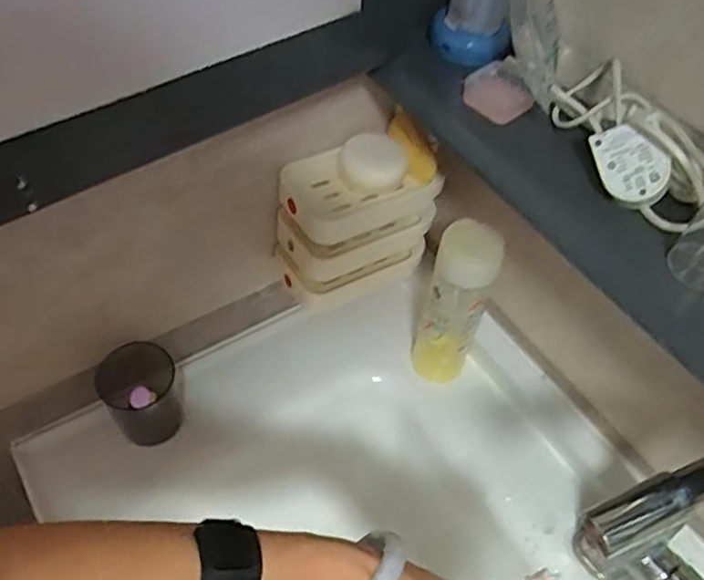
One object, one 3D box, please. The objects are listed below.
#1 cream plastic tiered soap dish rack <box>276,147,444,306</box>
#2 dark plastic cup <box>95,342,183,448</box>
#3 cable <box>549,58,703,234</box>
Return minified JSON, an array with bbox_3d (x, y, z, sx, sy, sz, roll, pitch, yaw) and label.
[{"bbox_3d":[0.001,-0.065,0.644,0.148,0.140,0.082,-22,57,-20],"label":"cream plastic tiered soap dish rack"},{"bbox_3d":[-0.205,0.103,0.633,0.071,0.080,0.065,2,52,-3],"label":"dark plastic cup"},{"bbox_3d":[0.189,-0.102,0.444,0.066,0.040,0.159,-16,55,-16],"label":"cable"}]

